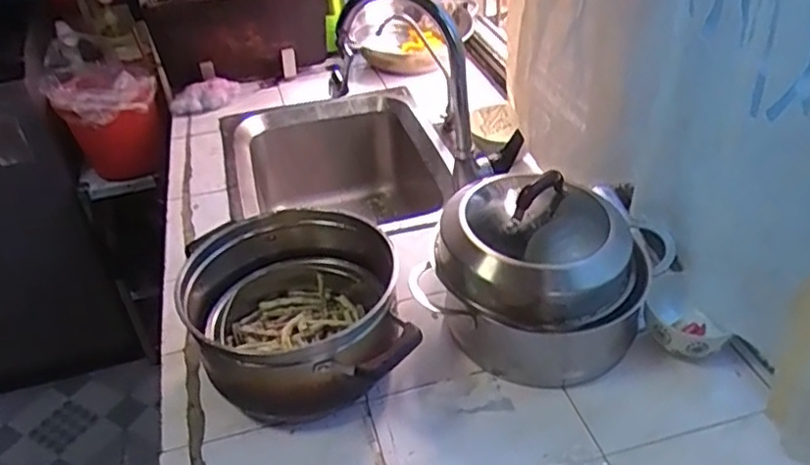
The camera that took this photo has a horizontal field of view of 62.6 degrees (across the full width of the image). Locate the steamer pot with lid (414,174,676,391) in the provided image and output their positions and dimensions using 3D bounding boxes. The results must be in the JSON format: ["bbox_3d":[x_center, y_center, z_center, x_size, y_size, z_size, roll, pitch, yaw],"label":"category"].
[{"bbox_3d":[0.165,0.038,0.797,0.234,0.185,0.232,-3,37,2],"label":"steamer pot with lid"}]

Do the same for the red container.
[{"bbox_3d":[-0.631,-0.232,1.440,0.197,0.200,0.209,-25,43,-26],"label":"red container"}]

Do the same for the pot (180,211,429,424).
[{"bbox_3d":[-0.123,0.104,0.767,0.232,0.137,0.252,-10,37,-8],"label":"pot"}]

